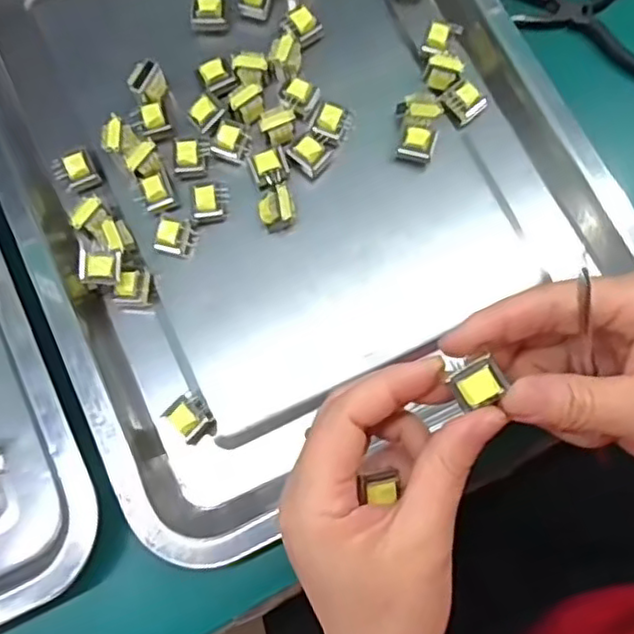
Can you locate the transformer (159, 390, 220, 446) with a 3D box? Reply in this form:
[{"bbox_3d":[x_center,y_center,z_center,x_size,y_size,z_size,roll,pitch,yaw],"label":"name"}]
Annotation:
[{"bbox_3d":[-0.063,0.051,0.326,0.019,0.016,0.025,-36,82,-6],"label":"transformer"}]

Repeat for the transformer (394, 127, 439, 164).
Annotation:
[{"bbox_3d":[0.054,-0.093,0.352,0.019,0.017,0.017,14,80,3],"label":"transformer"}]

